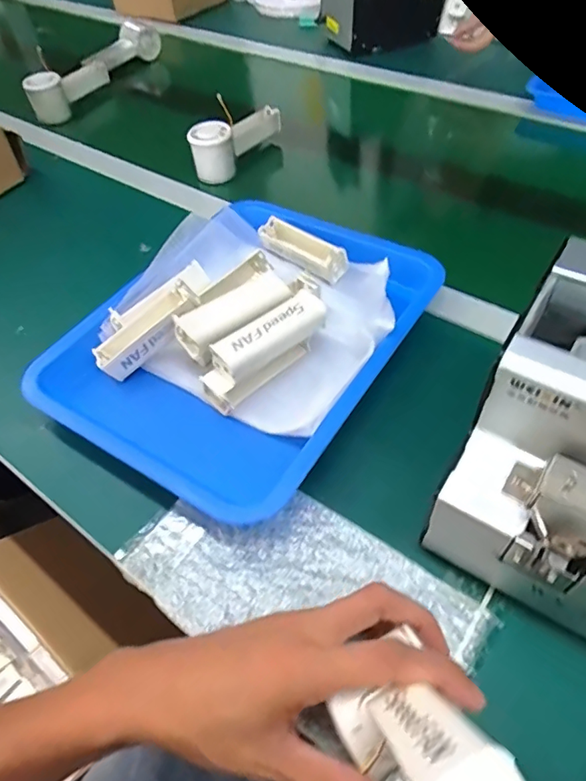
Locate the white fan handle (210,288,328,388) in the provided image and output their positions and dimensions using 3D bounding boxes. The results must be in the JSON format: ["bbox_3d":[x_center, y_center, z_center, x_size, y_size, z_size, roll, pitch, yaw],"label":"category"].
[{"bbox_3d":[-0.018,-0.046,0.430,0.101,0.021,0.030,-34,57,-21],"label":"white fan handle"}]

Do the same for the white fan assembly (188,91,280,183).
[{"bbox_3d":[-0.078,-0.354,0.702,0.046,0.078,0.159,23,57,21],"label":"white fan assembly"}]

